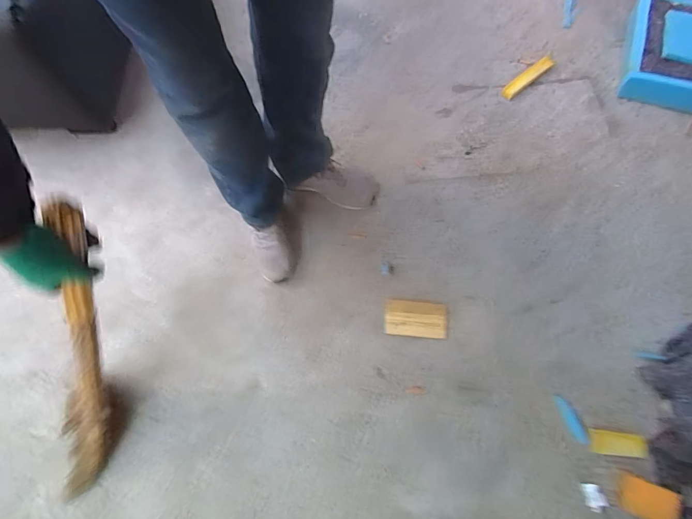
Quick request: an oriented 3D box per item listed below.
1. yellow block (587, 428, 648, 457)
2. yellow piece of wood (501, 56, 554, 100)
[{"bbox_3d":[0.526,0.356,0.719,0.094,0.014,0.042,-1,69,16],"label":"yellow block"},{"bbox_3d":[0.551,-0.556,1.135,0.203,0.017,0.045,-39,74,-13],"label":"yellow piece of wood"}]

